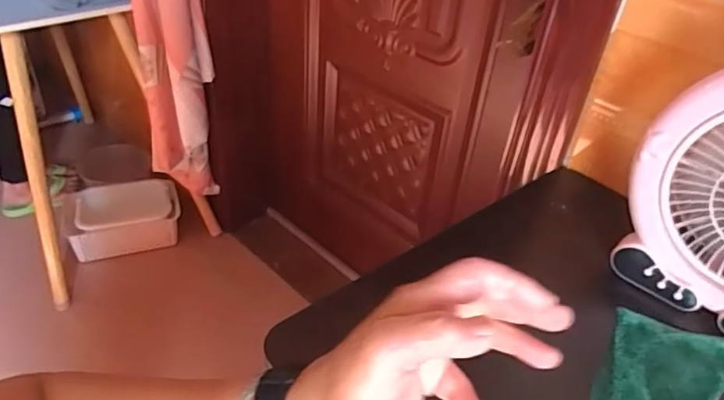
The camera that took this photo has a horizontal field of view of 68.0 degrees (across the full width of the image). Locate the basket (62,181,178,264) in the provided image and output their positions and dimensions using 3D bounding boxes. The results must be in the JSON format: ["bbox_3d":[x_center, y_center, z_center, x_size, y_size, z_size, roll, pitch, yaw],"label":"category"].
[{"bbox_3d":[-0.686,0.047,1.565,0.290,0.133,0.201,-12,42,-21],"label":"basket"}]

